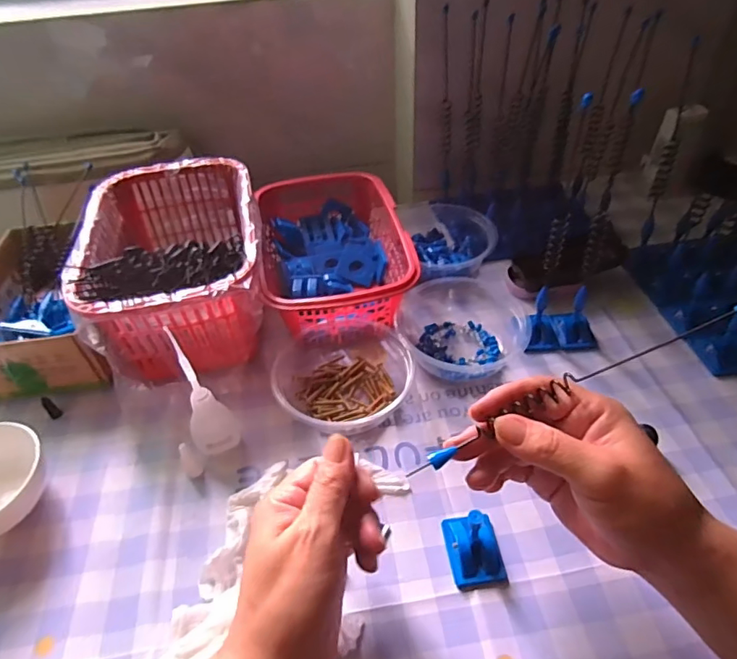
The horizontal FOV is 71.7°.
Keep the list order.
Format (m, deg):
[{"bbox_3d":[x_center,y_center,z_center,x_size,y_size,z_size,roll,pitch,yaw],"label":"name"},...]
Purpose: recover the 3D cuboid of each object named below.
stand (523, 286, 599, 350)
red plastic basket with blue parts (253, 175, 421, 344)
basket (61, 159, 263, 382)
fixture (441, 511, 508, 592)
[{"bbox_3d":[0.178,-0.011,0.475,0.069,0.045,0.042,-5,46,-1],"label":"stand"},{"bbox_3d":[-0.036,-0.078,0.531,0.140,0.071,0.196,-9,46,-5],"label":"red plastic basket with blue parts"},{"bbox_3d":[-0.180,-0.063,0.502,0.154,0.109,0.223,-9,46,-5],"label":"basket"},{"bbox_3d":[0.072,0.144,0.343,0.035,0.027,0.048,-7,46,-3],"label":"fixture"}]

